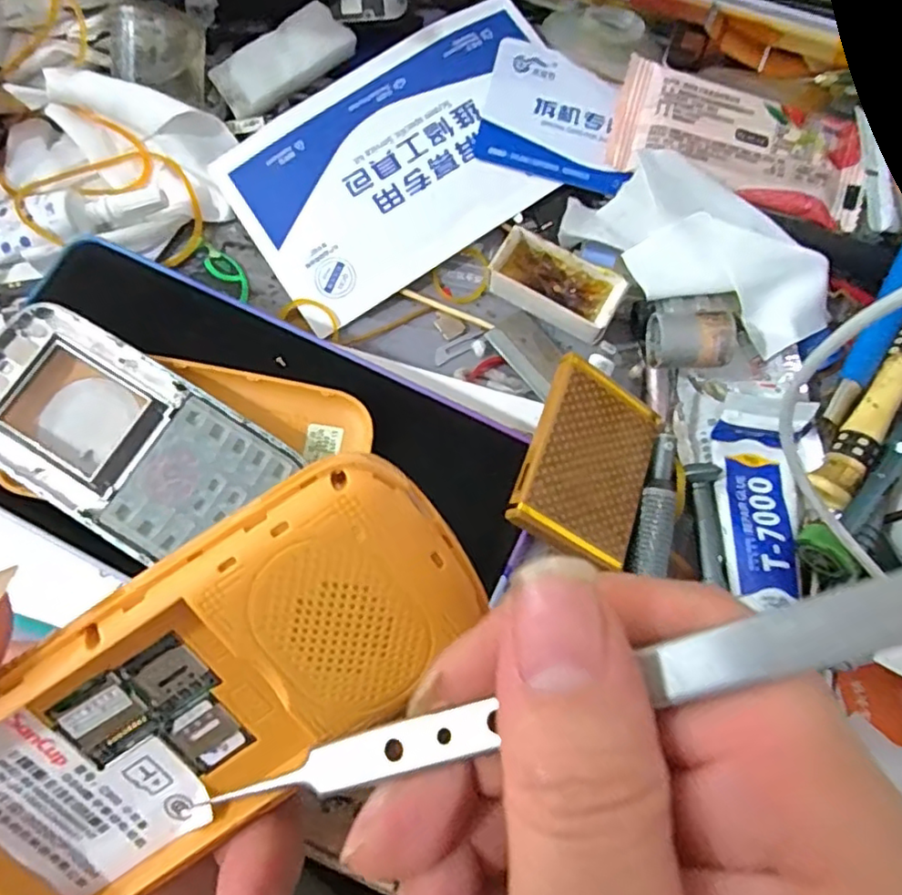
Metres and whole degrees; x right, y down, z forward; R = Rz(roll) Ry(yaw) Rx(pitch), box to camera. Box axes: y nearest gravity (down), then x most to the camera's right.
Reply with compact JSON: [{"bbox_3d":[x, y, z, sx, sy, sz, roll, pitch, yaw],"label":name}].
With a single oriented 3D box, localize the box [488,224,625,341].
[{"bbox_3d":[0.039,-0.062,0.228,0.049,0.012,0.019,29,78,7],"label":"box"}]

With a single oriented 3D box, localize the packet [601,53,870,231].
[{"bbox_3d":[0.111,-0.117,0.232,0.097,0.007,0.041,15,76,3],"label":"packet"}]

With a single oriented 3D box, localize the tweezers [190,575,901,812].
[{"bbox_3d":[0.029,0.036,0.095,0.137,0.004,0.009,-24,76,17],"label":"tweezers"}]

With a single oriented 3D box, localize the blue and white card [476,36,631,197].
[{"bbox_3d":[0.043,-0.129,0.239,0.059,0.004,0.052,17,83,1],"label":"blue and white card"}]

